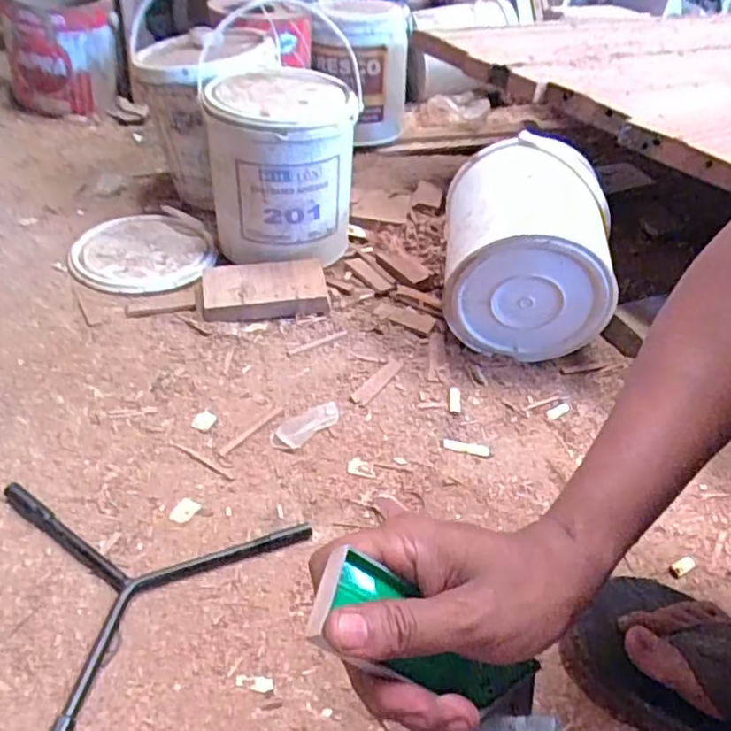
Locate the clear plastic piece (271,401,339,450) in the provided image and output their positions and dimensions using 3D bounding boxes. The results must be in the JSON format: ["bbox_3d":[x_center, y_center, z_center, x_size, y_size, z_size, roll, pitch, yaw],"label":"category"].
[{"bbox_3d":[-0.058,0.057,0.618,0.032,0.005,0.080,35,48,30],"label":"clear plastic piece"}]

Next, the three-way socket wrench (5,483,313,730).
[{"bbox_3d":[-0.206,0.148,0.484,0.215,0.018,0.244,28,45,24],"label":"three-way socket wrench"}]

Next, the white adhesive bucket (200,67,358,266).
[{"bbox_3d":[-0.104,-0.234,0.791,0.161,0.203,0.161,-1,41,-7],"label":"white adhesive bucket"}]

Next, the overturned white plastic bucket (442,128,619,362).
[{"bbox_3d":[0.175,-0.123,0.710,0.162,0.193,0.174,7,41,1],"label":"overturned white plastic bucket"}]

